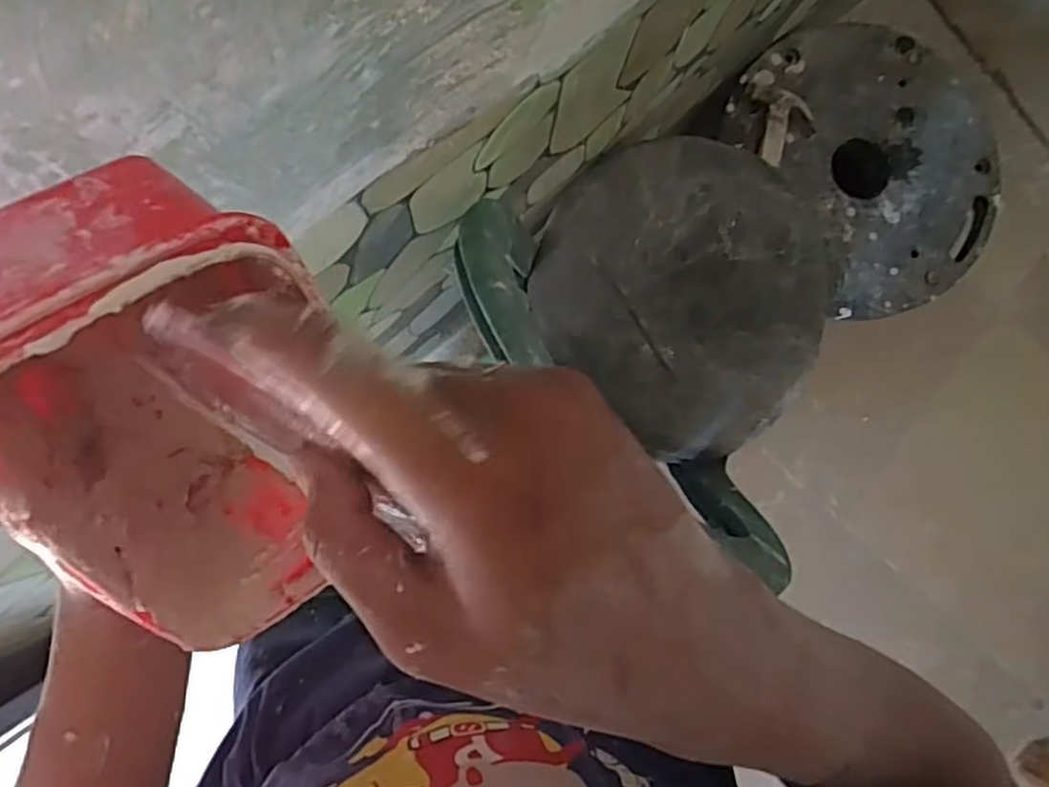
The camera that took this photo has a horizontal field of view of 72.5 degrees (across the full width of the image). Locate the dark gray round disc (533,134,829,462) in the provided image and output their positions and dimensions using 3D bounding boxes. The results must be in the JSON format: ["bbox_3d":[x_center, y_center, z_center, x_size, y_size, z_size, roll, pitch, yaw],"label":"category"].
[{"bbox_3d":[0.202,-0.128,0.907,0.385,0.065,0.374,42,93,4],"label":"dark gray round disc"}]

